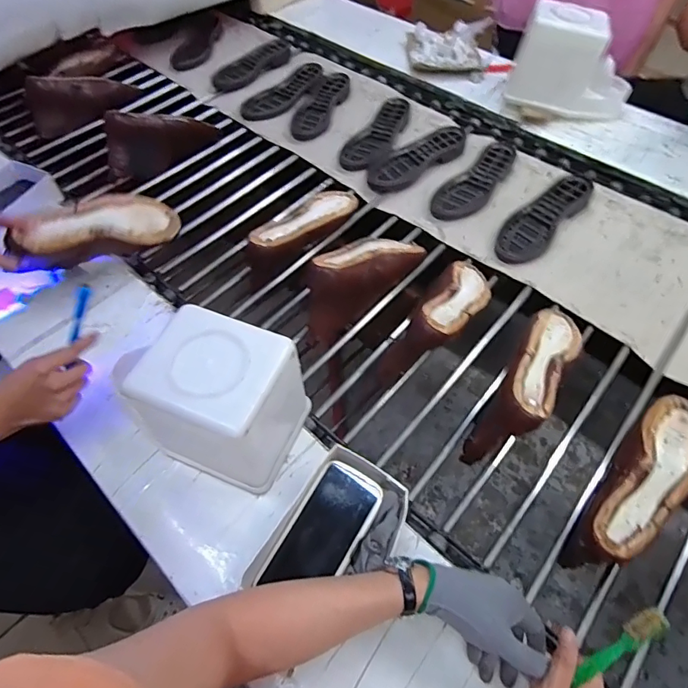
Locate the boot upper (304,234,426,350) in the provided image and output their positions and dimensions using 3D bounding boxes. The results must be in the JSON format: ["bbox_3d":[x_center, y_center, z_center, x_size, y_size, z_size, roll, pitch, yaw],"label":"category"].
[{"bbox_3d":[0.027,-0.117,0.773,0.083,0.114,0.257,38,65,24],"label":"boot upper"}]

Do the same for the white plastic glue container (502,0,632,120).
[{"bbox_3d":[0.488,-0.587,0.995,0.249,0.177,0.104,9,55,10],"label":"white plastic glue container"}]

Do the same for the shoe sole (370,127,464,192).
[{"bbox_3d":[0.157,-0.395,1.001,0.244,0.027,0.097,-29,60,-17],"label":"shoe sole"}]

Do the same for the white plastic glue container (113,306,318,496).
[{"bbox_3d":[-0.136,0.072,0.565,0.142,0.173,0.131,18,57,15],"label":"white plastic glue container"}]

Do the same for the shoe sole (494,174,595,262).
[{"bbox_3d":[0.373,-0.239,0.886,0.092,0.031,0.262,38,65,24],"label":"shoe sole"}]

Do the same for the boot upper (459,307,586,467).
[{"bbox_3d":[0.269,0.049,0.677,0.077,0.126,0.272,30,62,20],"label":"boot upper"}]

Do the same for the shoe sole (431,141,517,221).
[{"bbox_3d":[0.273,-0.329,0.952,0.081,0.030,0.243,38,65,24],"label":"shoe sole"}]

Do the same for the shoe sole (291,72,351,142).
[{"bbox_3d":[-0.052,-0.571,1.123,0.089,0.023,0.246,17,58,13],"label":"shoe sole"}]

